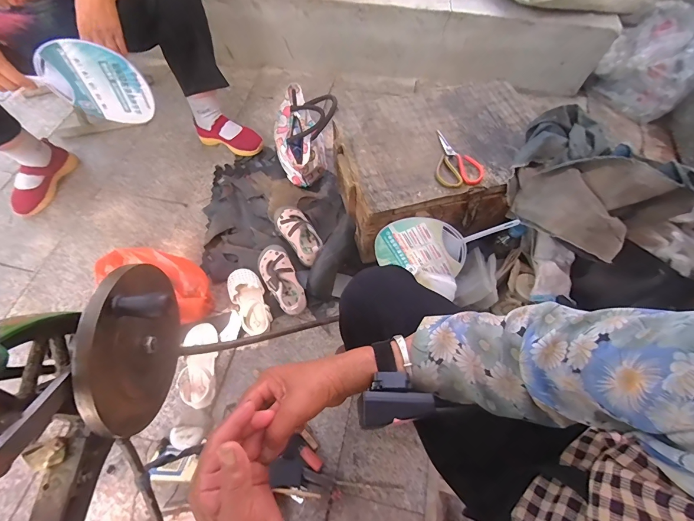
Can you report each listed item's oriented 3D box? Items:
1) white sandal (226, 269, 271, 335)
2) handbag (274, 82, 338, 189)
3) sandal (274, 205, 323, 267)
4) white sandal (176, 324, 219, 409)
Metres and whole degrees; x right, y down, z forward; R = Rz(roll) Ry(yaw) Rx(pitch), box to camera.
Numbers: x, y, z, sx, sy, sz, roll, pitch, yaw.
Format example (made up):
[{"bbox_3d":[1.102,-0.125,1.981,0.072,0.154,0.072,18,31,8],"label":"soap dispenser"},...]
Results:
[{"bbox_3d":[-0.231,0.104,0.814,0.079,0.055,0.171,-25,64,-15],"label":"white sandal"},{"bbox_3d":[-0.113,-0.328,0.932,0.160,0.210,0.216,-7,61,-5],"label":"handbag"},{"bbox_3d":[-0.120,-0.068,0.848,0.076,0.050,0.173,-29,65,-17],"label":"sandal"},{"bbox_3d":[-0.324,0.228,0.737,0.080,0.049,0.177,-2,61,-3],"label":"white sandal"}]

